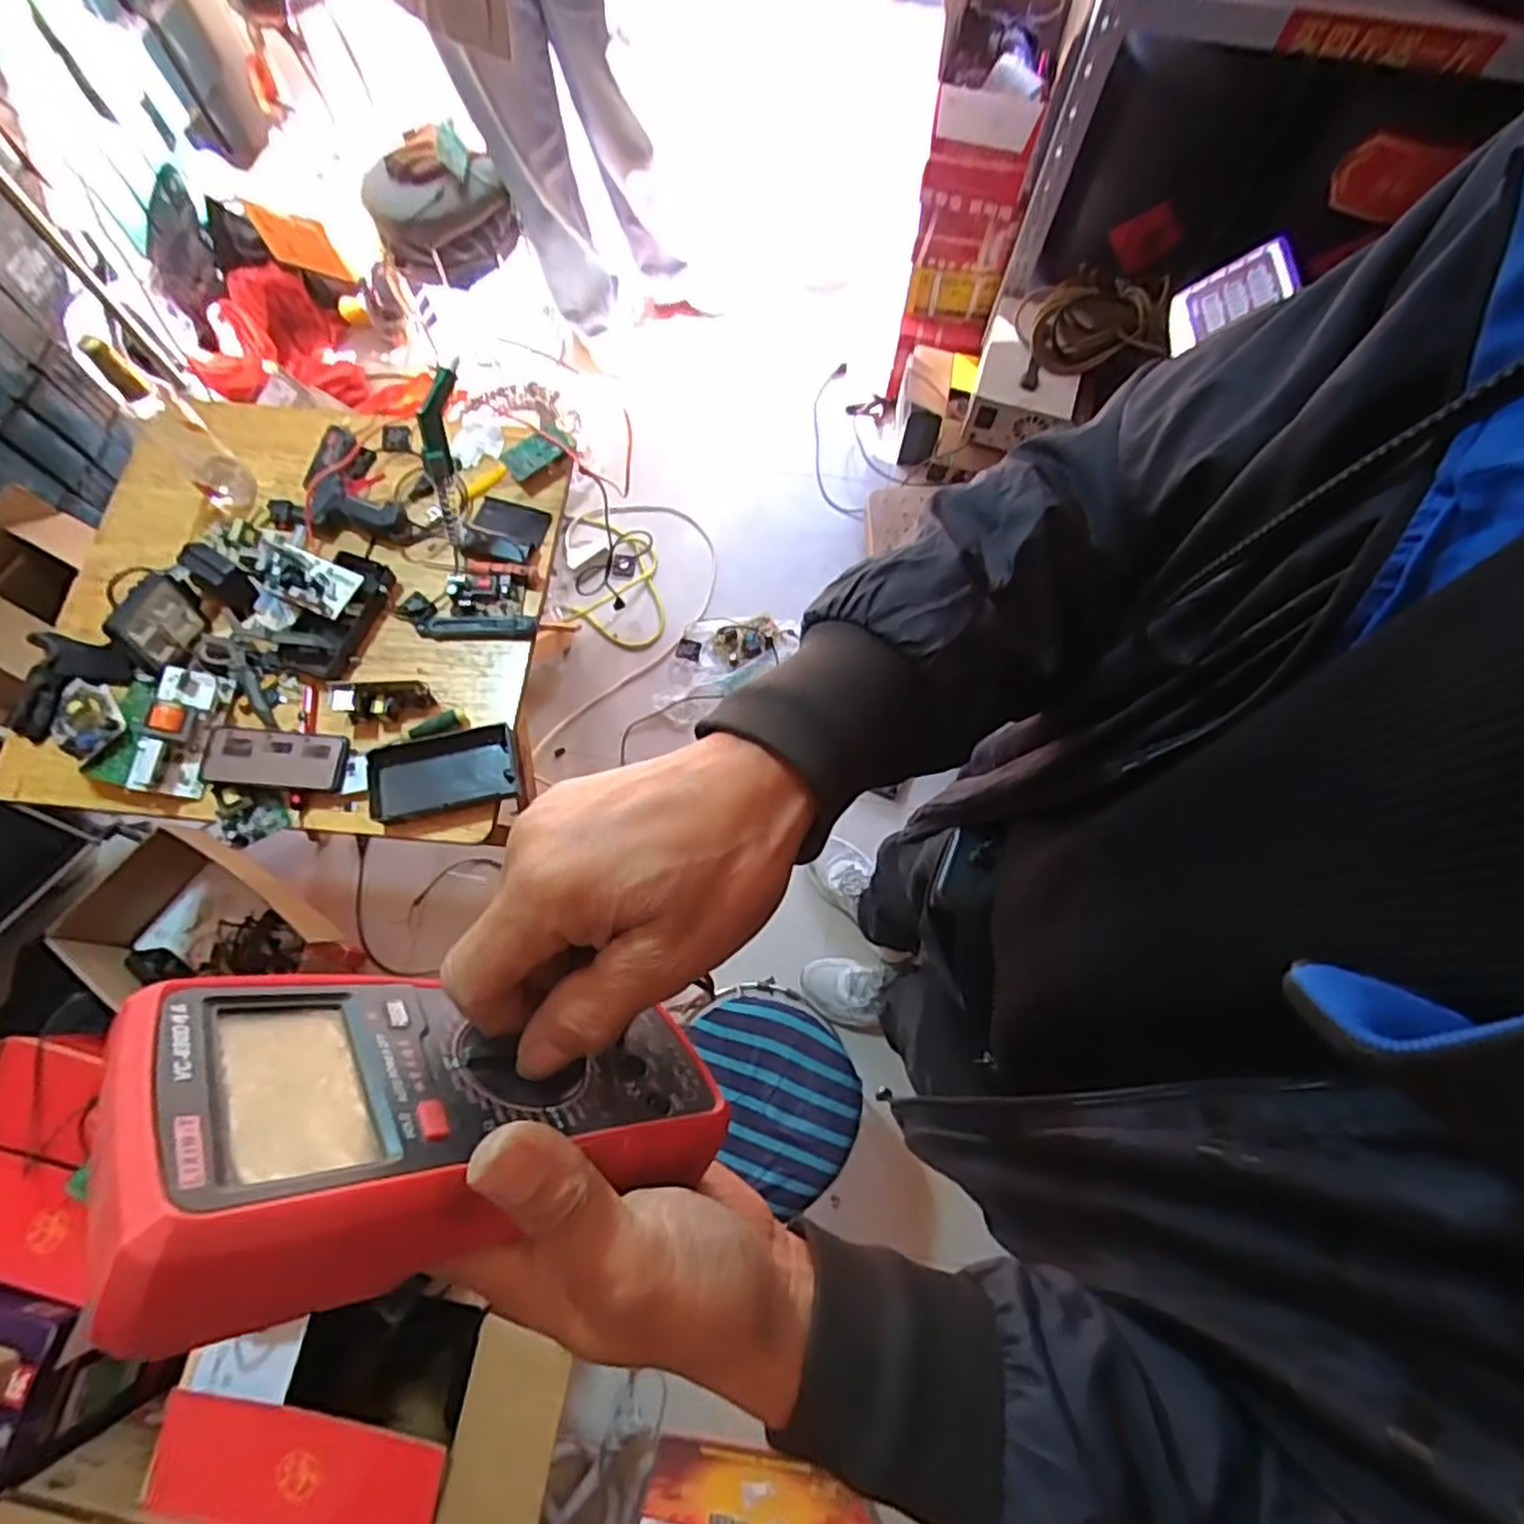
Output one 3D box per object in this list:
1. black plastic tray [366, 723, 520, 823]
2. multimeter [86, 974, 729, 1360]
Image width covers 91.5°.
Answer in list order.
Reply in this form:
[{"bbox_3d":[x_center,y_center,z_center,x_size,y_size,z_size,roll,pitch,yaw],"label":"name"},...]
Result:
[{"bbox_3d":[-0.416,0.015,0.967,0.182,0.038,0.108,-12,72,-5],"label":"black plastic tray"},{"bbox_3d":[-0.099,0.118,0.241,0.095,0.181,0.042,40,107,45],"label":"multimeter"}]

